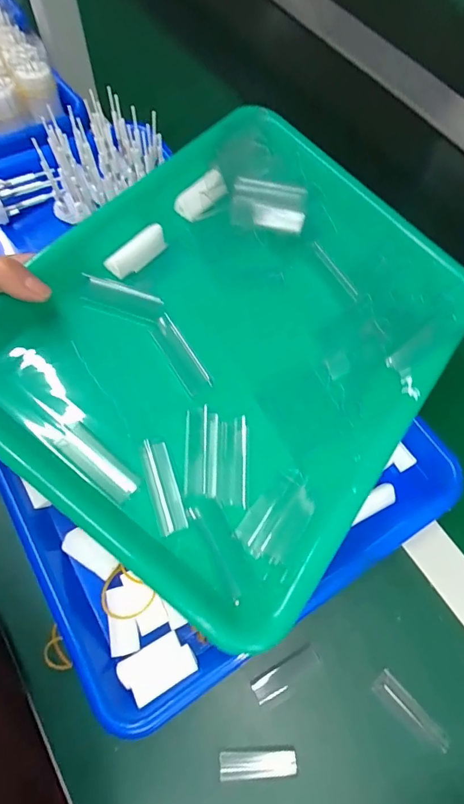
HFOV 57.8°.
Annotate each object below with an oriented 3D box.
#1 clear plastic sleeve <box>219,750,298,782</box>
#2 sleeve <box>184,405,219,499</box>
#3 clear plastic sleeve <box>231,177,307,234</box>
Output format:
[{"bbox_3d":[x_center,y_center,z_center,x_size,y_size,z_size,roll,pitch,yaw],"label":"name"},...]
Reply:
[{"bbox_3d":[0.018,0.251,0.290,0.052,0.006,0.015,-1,65,-4],"label":"clear plastic sleeve"},{"bbox_3d":[-0.019,0.030,0.259,0.019,0.007,0.054,1,80,-3],"label":"sleeve"},{"bbox_3d":[0.028,-0.147,0.319,0.056,0.011,0.037,5,94,-17],"label":"clear plastic sleeve"}]

